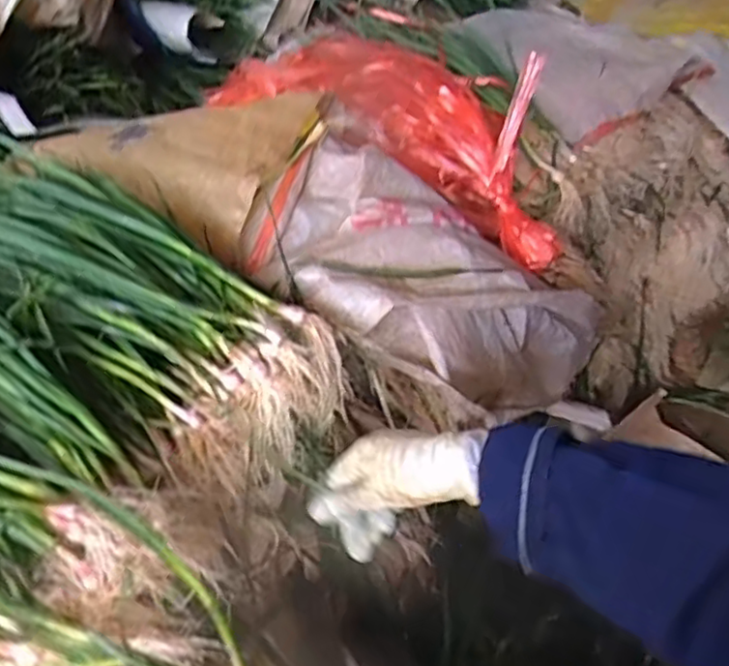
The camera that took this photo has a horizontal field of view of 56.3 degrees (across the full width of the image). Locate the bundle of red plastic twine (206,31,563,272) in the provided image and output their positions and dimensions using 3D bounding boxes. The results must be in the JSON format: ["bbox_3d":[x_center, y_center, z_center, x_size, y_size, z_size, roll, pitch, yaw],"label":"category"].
[{"bbox_3d":[0.021,-0.258,0.863,0.488,0.177,0.190,26,41,27],"label":"bundle of red plastic twine"}]

